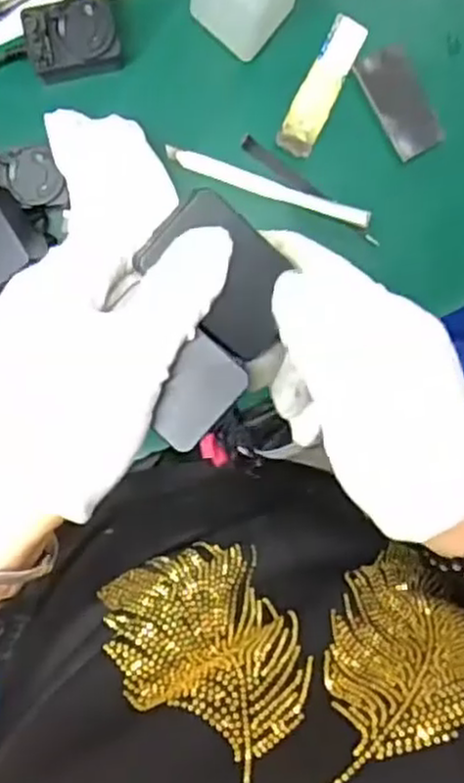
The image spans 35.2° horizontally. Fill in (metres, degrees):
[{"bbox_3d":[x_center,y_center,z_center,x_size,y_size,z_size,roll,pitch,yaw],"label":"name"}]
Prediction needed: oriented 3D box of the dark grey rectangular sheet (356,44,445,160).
[{"bbox_3d":[0.117,-0.199,0.500,0.038,0.004,0.073,-30,95,-1],"label":"dark grey rectangular sheet"}]

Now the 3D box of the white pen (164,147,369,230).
[{"bbox_3d":[0.025,-0.139,0.495,0.141,0.011,0.014,18,93,-5],"label":"white pen"}]

